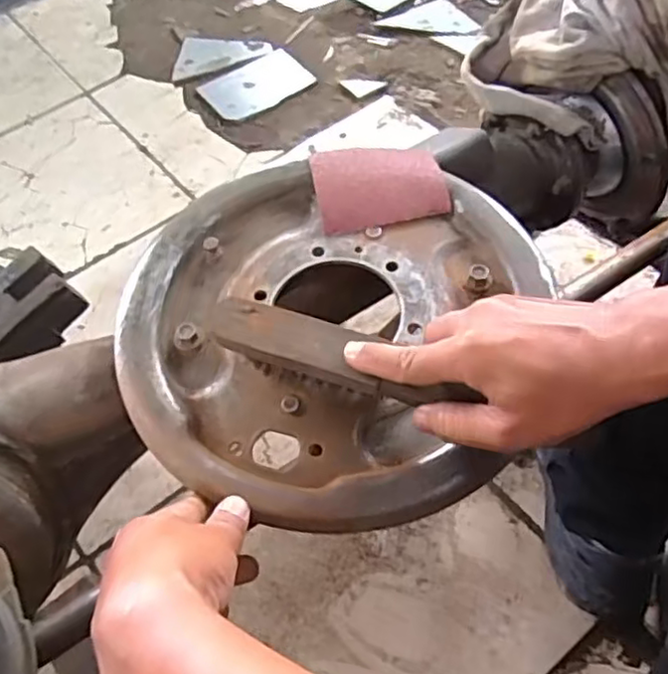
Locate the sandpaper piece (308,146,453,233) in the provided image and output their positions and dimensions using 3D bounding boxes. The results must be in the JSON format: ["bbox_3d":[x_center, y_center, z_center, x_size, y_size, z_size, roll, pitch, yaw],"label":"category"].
[{"bbox_3d":[0.036,-0.124,0.538,0.100,0.022,0.073,-9,55,-5],"label":"sandpaper piece"}]

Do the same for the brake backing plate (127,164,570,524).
[{"bbox_3d":[-0.010,-0.015,0.460,0.266,0.029,0.272,-1,55,1],"label":"brake backing plate"}]

